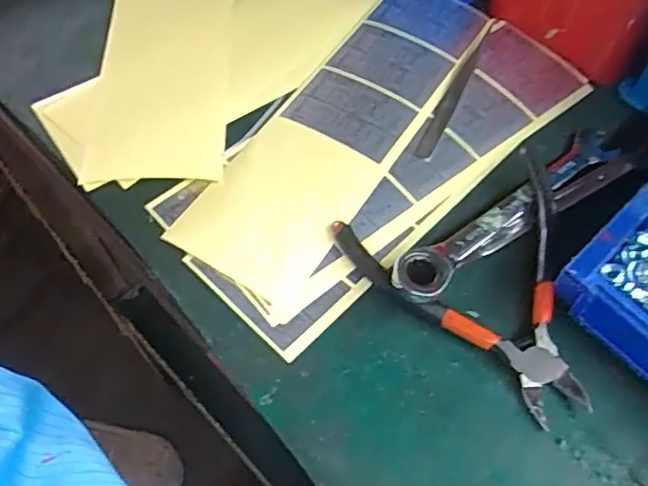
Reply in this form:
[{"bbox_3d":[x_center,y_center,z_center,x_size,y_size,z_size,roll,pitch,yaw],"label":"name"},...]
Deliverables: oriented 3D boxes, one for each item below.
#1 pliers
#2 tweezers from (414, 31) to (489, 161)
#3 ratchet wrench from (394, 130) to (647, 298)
[{"bbox_3d":[0.096,0.020,0.313,0.132,0.023,0.141,-21,61,-14],"label":"pliers"},{"bbox_3d":[0.087,-0.101,0.389,0.010,0.007,0.118,24,60,12],"label":"tweezers"},{"bbox_3d":[0.113,-0.018,0.337,0.180,0.025,0.037,-34,65,-21],"label":"ratchet wrench"}]

